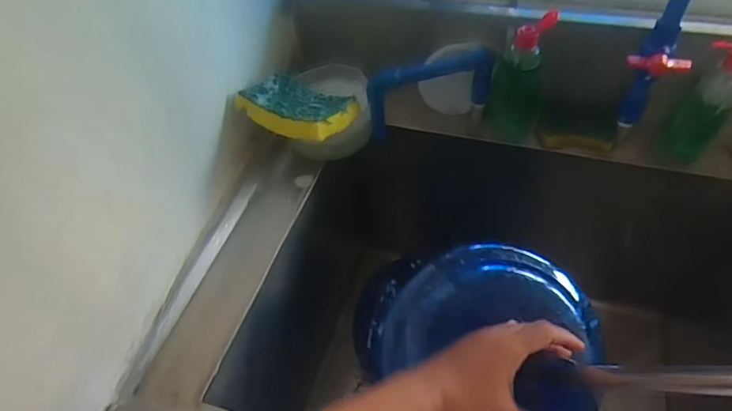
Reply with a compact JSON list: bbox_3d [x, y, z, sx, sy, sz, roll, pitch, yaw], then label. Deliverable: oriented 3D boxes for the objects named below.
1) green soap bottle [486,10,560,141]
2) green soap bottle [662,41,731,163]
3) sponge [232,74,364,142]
[{"bbox_3d":[0.214,-0.174,0.645,0.072,0.170,0.045,15,55,17],"label":"green soap bottle"},{"bbox_3d":[0.432,-0.129,0.589,0.061,0.165,0.045,34,62,28],"label":"green soap bottle"},{"bbox_3d":[-0.094,-0.134,0.620,0.142,0.034,0.104,22,57,21],"label":"sponge"}]

